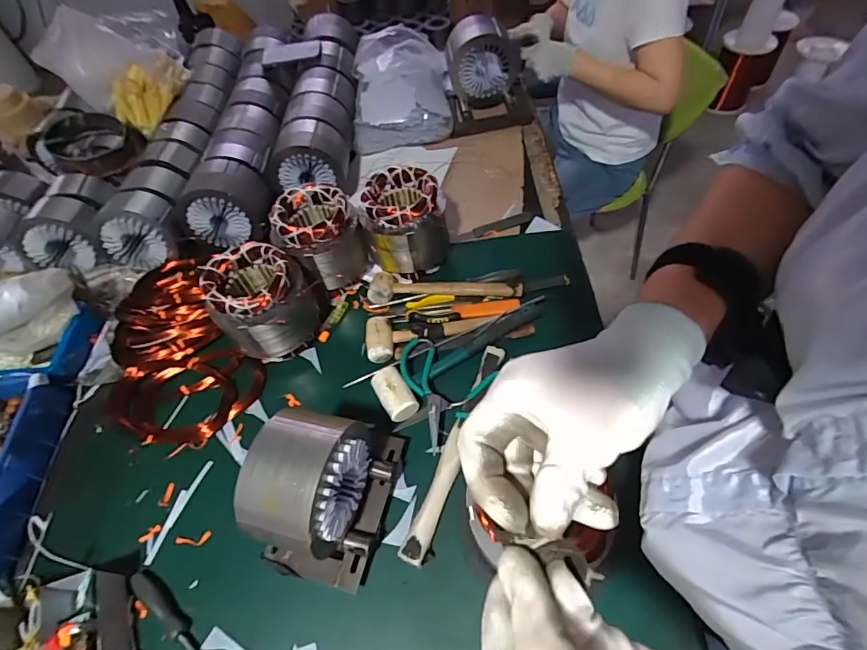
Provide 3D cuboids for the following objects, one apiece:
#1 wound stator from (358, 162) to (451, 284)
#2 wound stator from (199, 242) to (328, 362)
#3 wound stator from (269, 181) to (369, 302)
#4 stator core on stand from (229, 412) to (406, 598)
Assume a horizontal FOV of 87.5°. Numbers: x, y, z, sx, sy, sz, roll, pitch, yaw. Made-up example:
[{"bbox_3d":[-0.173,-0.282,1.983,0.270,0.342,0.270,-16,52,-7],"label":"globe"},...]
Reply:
[{"bbox_3d":[-0.048,-0.185,0.819,0.141,0.145,0.134,-5,54,0],"label":"wound stator"},{"bbox_3d":[-0.277,-0.027,0.756,0.152,0.165,0.133,-13,55,-3],"label":"wound stator"},{"bbox_3d":[-0.207,-0.152,0.825,0.134,0.157,0.135,-26,57,-14],"label":"wound stator"},{"bbox_3d":[-0.132,0.200,0.569,0.131,0.193,0.197,9,57,12],"label":"stator core on stand"}]

